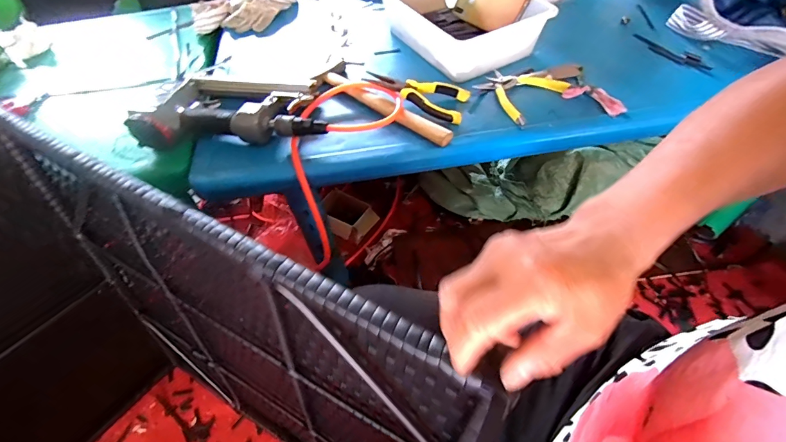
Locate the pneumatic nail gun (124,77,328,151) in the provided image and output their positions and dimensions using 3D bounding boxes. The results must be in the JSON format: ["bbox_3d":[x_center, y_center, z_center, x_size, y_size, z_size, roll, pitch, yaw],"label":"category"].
[{"bbox_3d":[-0.230,-0.175,0.591,0.279,0.054,0.148,1,52,5],"label":"pneumatic nail gun"}]

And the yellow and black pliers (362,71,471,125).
[{"bbox_3d":[0.035,-0.191,0.593,0.154,0.035,0.077,13,54,14],"label":"yellow and black pliers"}]

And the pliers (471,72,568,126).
[{"bbox_3d":[0.191,-0.204,0.602,0.120,0.013,0.113,-37,58,-23],"label":"pliers"}]

